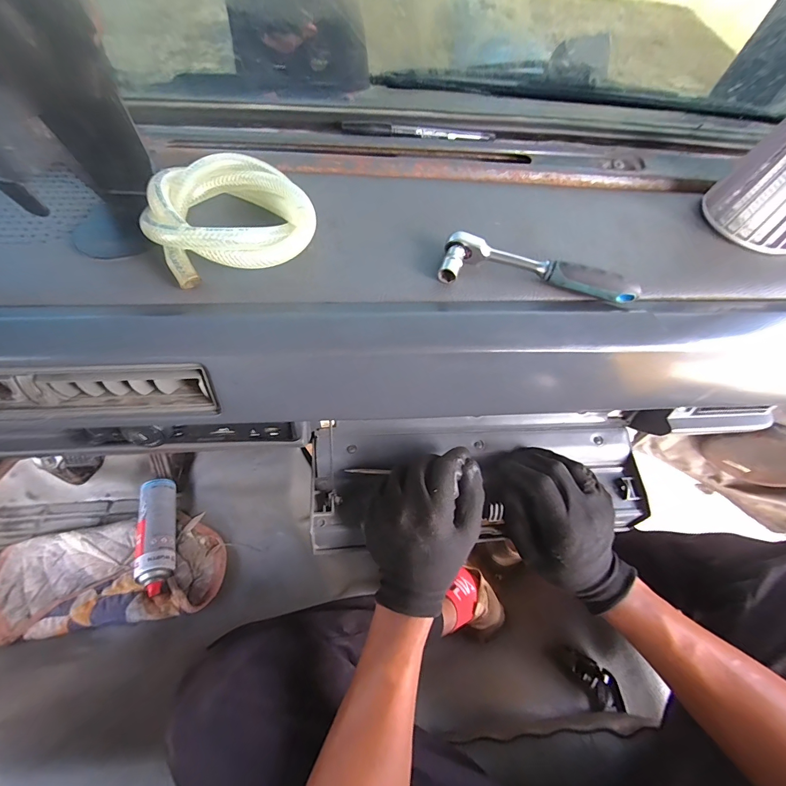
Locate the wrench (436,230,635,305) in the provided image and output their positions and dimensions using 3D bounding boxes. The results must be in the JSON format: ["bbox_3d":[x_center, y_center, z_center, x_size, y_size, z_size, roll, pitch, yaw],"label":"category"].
[{"bbox_3d":[0.099,-0.086,0.254,0.129,0.020,0.033,13,64,2],"label":"wrench"}]

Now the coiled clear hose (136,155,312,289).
[{"bbox_3d":[-0.109,-0.122,0.250,0.100,0.031,0.087,-21,67,-14],"label":"coiled clear hose"}]

